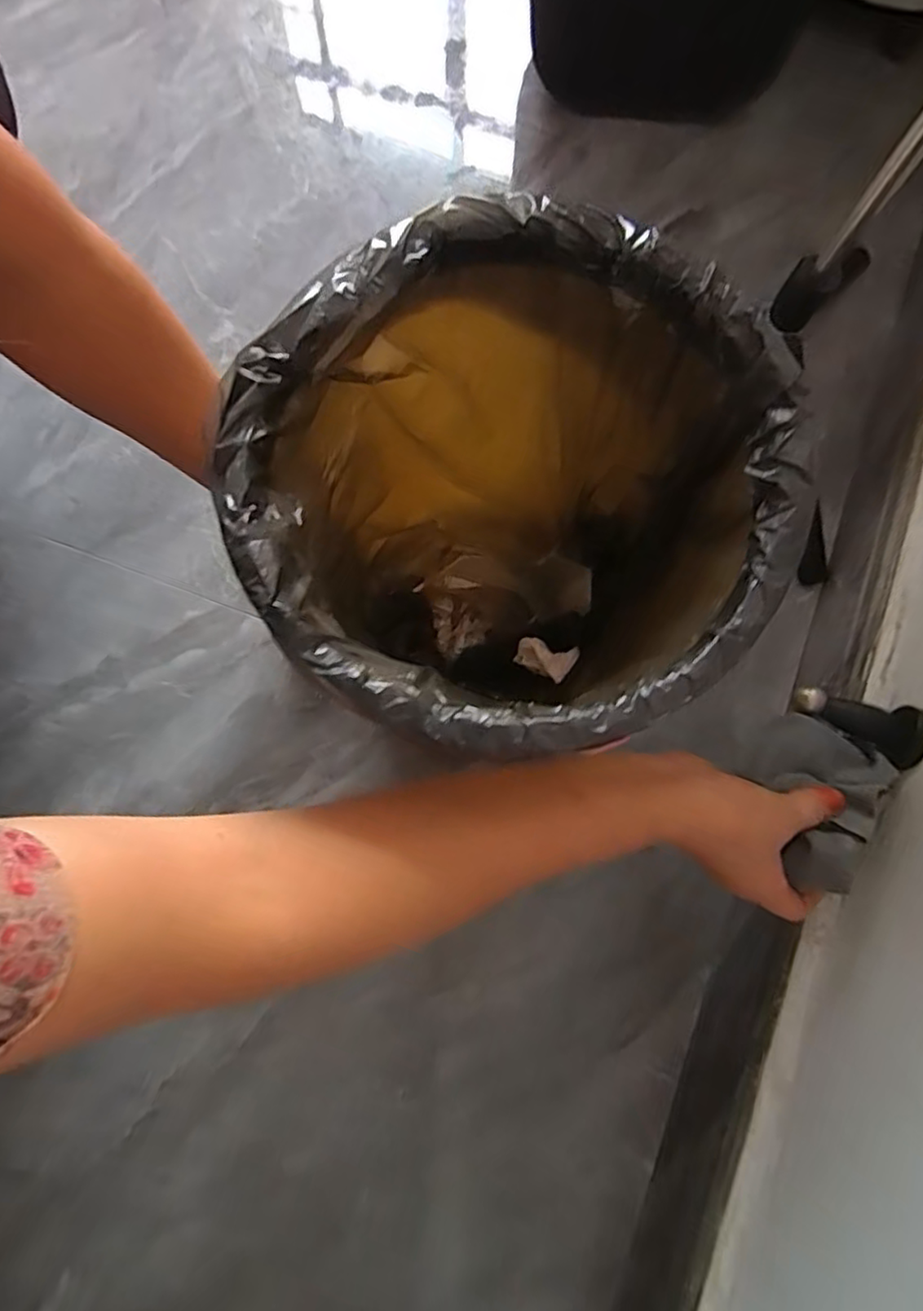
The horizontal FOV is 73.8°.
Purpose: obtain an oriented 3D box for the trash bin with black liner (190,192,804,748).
[{"bbox_3d":[0.025,-0.062,0.404,0.250,0.278,0.243,0,80,0],"label":"trash bin with black liner"}]

